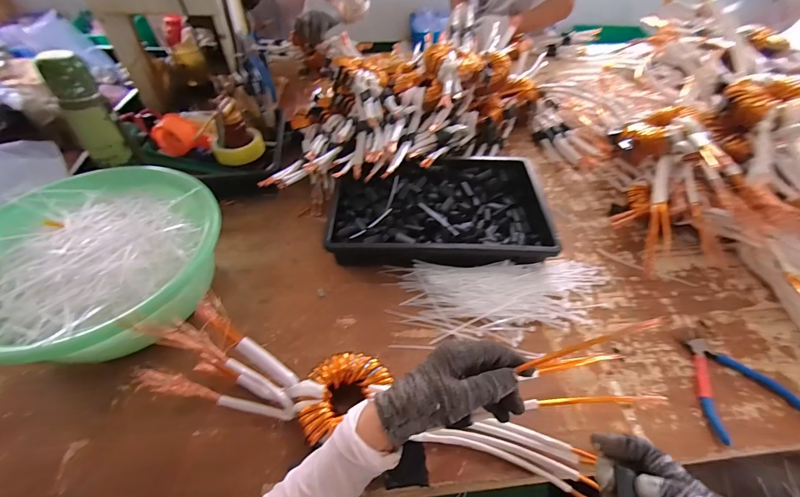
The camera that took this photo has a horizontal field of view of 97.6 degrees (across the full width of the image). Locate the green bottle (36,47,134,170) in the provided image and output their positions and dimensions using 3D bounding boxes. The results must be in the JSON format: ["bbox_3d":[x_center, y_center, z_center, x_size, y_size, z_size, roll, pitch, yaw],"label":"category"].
[{"bbox_3d":[-0.500,-0.214,0.566,0.066,0.179,0.055,-35,59,-26],"label":"green bottle"}]

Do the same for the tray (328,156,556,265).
[{"bbox_3d":[0.067,-0.070,0.633,0.371,0.061,0.253,-1,50,-1],"label":"tray"}]

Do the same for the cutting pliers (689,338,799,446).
[{"bbox_3d":[0.432,0.175,0.463,0.130,0.012,0.119,-12,51,-10],"label":"cutting pliers"}]

